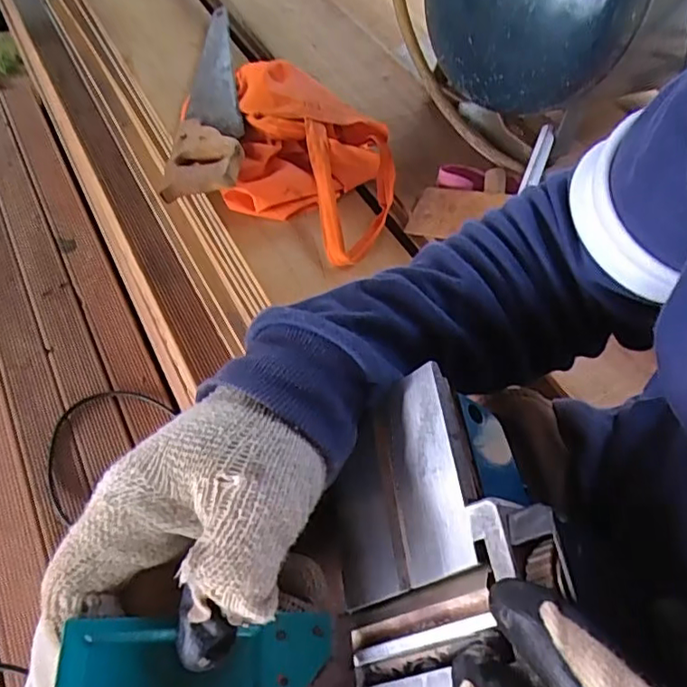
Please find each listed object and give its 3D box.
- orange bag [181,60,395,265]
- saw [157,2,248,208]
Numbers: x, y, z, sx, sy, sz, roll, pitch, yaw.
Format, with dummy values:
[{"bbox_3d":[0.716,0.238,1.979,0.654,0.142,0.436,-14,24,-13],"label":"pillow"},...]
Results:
[{"bbox_3d":[-0.042,-0.254,0.755,0.217,0.075,0.346,2,54,-3],"label":"orange bag"},{"bbox_3d":[-0.187,-0.378,0.847,0.103,0.026,0.527,-13,48,9],"label":"saw"}]

